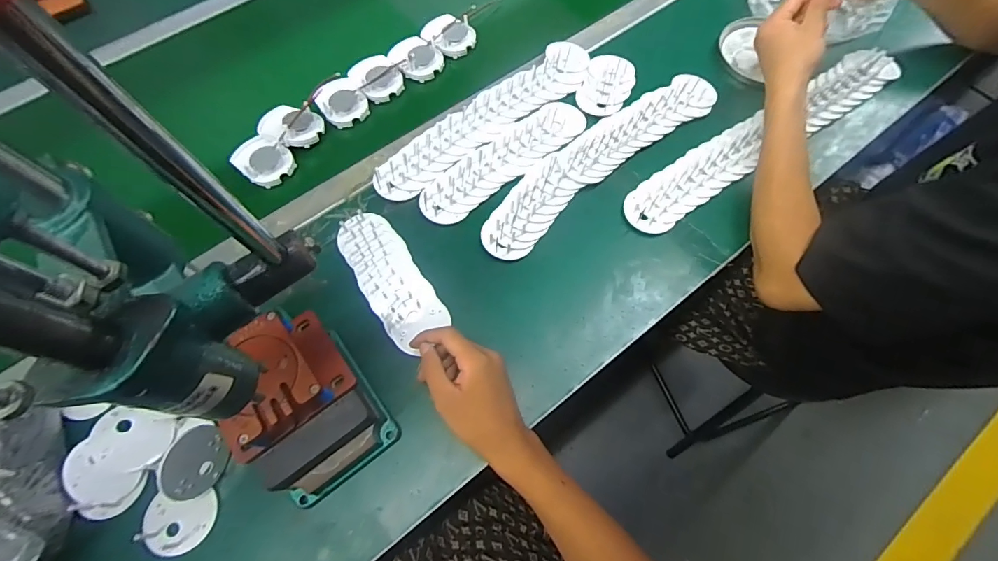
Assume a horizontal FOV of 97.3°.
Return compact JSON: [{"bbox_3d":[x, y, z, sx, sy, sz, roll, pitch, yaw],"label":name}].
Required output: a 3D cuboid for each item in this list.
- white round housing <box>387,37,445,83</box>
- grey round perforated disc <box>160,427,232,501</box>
[{"bbox_3d":[-0.121,-0.320,0.628,0.078,0.023,0.061,40,72,17],"label":"white round housing"},{"bbox_3d":[-0.268,0.161,0.390,0.004,0.064,0.058,5,63,20],"label":"grey round perforated disc"}]

